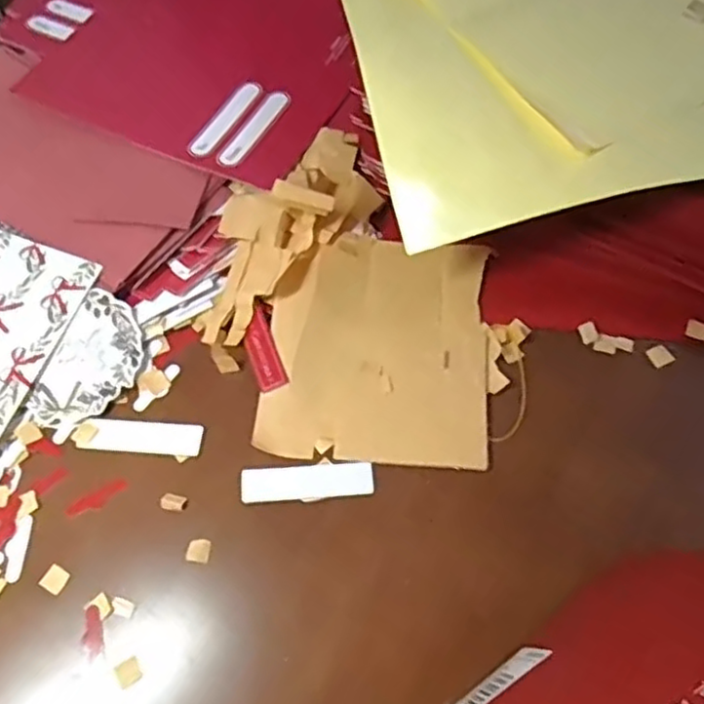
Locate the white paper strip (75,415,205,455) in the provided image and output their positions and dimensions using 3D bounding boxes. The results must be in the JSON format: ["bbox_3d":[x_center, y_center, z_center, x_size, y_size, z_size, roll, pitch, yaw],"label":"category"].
[{"bbox_3d":[-0.100,0.040,0.331,0.057,0.004,0.016,4,62,4],"label":"white paper strip"}]

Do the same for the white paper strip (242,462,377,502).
[{"bbox_3d":[-0.020,0.059,0.316,0.059,0.004,0.016,-4,62,0],"label":"white paper strip"}]

